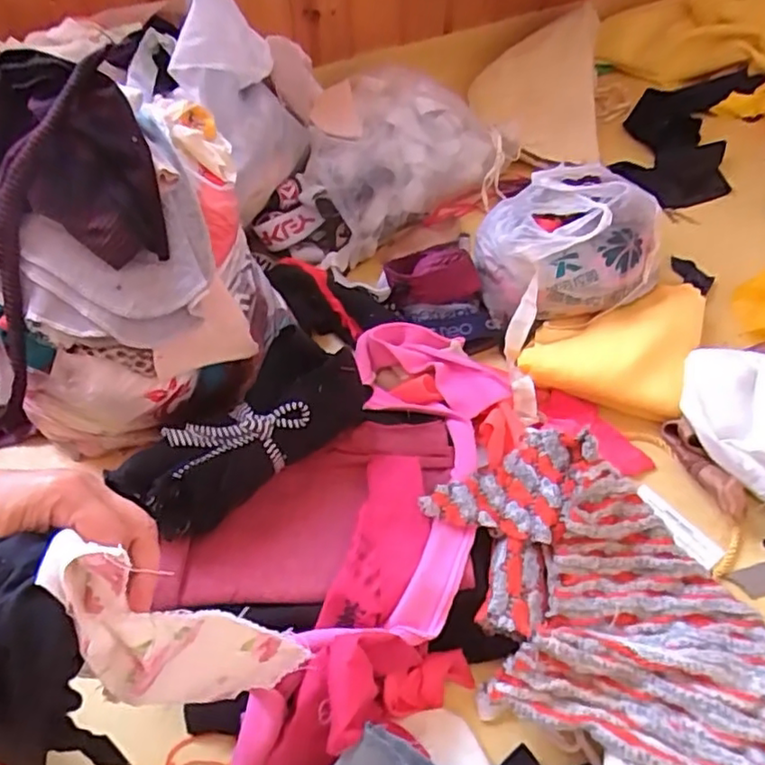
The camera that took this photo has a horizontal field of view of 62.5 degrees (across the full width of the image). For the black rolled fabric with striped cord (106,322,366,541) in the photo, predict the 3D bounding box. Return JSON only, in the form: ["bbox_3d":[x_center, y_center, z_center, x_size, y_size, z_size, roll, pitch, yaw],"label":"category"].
[{"bbox_3d":[-0.112,0.044,0.533,0.213,0.090,0.070,-38,60,-24],"label":"black rolled fabric with striped cord"}]

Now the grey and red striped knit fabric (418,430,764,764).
[{"bbox_3d":[0.164,0.163,0.463,0.176,0.076,0.294,-37,60,-24],"label":"grey and red striped knit fabric"}]

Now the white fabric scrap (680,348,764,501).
[{"bbox_3d":[0.362,0.029,0.636,0.113,0.056,0.174,13,54,12],"label":"white fabric scrap"}]

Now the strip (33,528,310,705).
[{"bbox_3d":[-0.126,0.154,0.375,0.070,0.210,0.047,-15,48,17],"label":"strip"}]

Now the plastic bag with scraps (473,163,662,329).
[{"bbox_3d":[0.218,-0.176,0.740,0.207,0.113,0.167,-8,52,-4],"label":"plastic bag with scraps"}]

